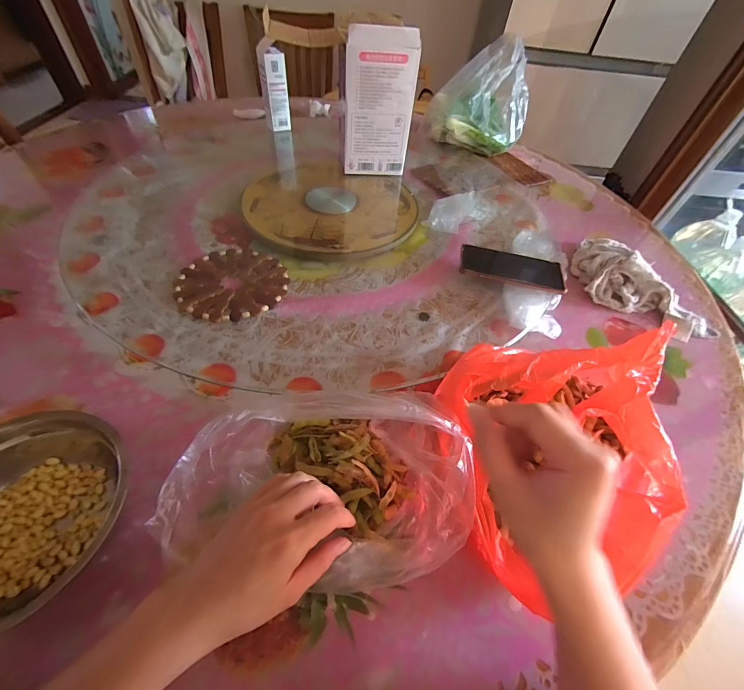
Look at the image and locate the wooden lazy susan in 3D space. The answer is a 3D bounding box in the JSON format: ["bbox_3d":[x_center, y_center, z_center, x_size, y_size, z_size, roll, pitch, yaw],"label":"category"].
[{"bbox_3d":[-0.074,-0.267,0.637,0.314,0.025,0.300,3,52,-4],"label":"wooden lazy susan"}]

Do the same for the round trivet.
[{"bbox_3d":[-0.207,-0.093,0.498,0.153,0.012,0.150,3,52,-4],"label":"round trivet"}]

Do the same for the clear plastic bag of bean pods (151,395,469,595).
[{"bbox_3d":[-0.043,0.124,0.293,0.243,0.098,0.144,-1,52,-6],"label":"clear plastic bag of bean pods"}]

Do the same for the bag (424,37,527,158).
[{"bbox_3d":[0.269,-0.609,0.825,0.243,0.186,0.163,3,52,-3],"label":"bag"}]

